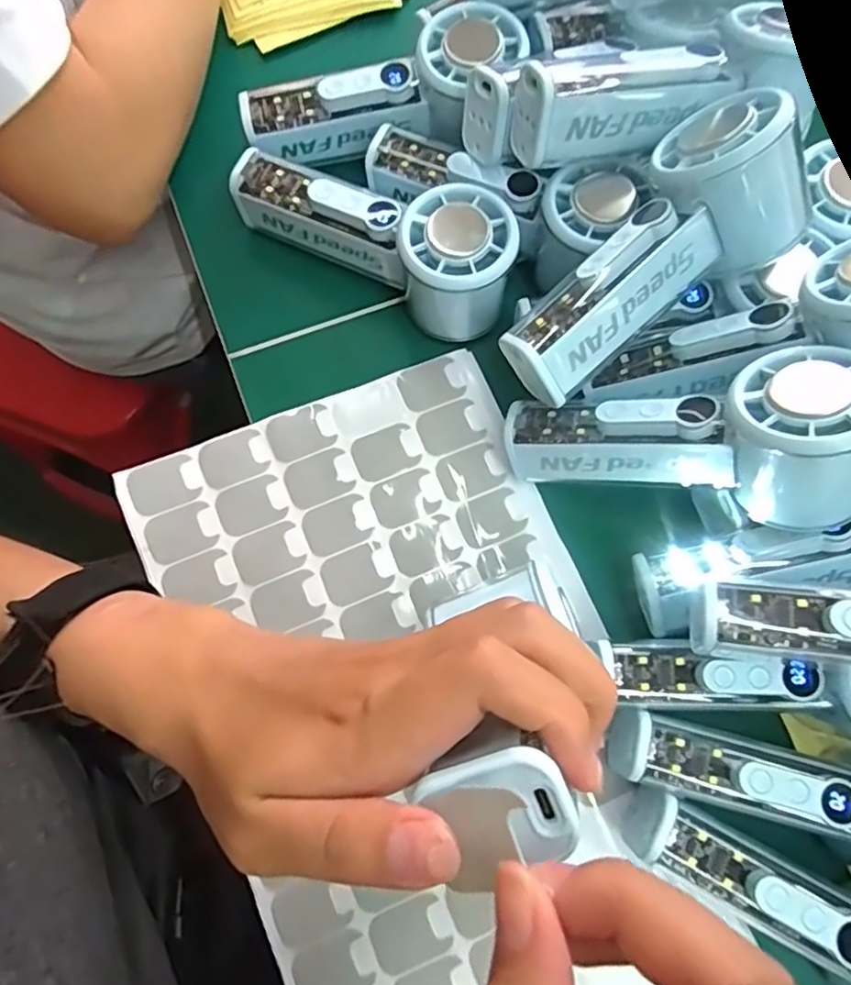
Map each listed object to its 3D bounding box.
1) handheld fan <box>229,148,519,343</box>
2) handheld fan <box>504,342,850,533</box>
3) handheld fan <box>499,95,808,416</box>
[{"bbox_3d":[-0.027,-0.134,0.329,0.158,0.060,0.060,28,76,6],"label":"handheld fan"},{"bbox_3d":[0.115,-0.025,0.284,0.151,0.055,0.061,1,72,31],"label":"handheld fan"},{"bbox_3d":[0.101,-0.105,0.278,0.150,0.048,0.069,-43,79,7],"label":"handheld fan"}]

